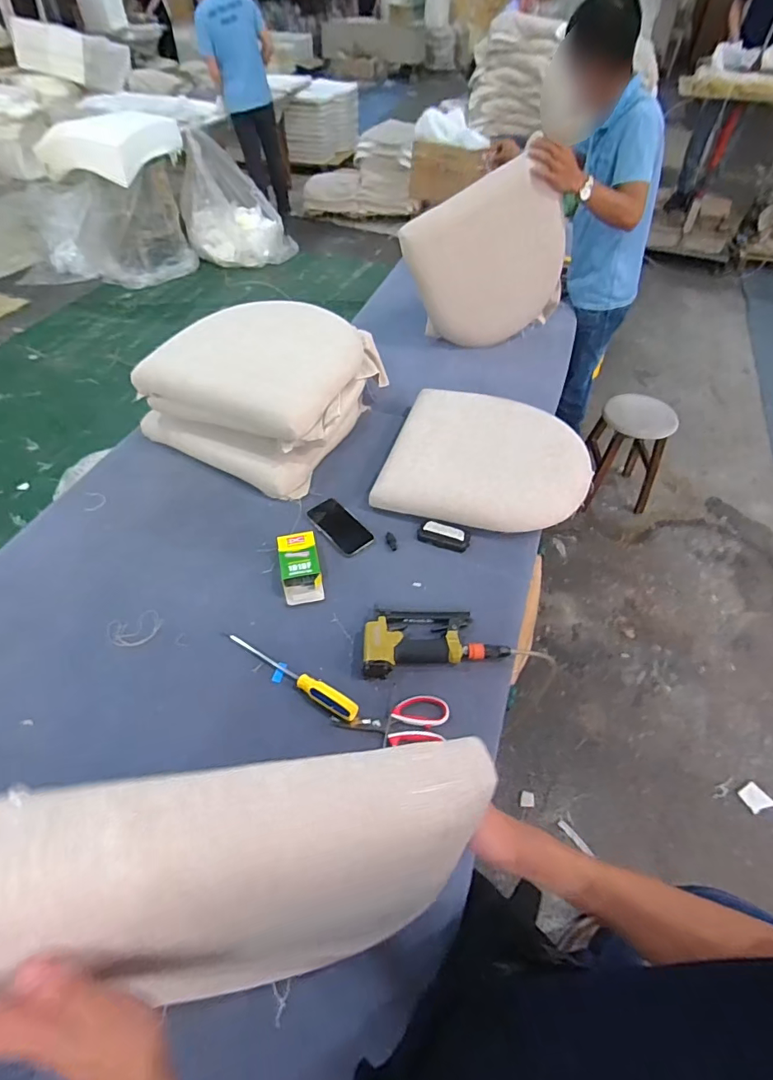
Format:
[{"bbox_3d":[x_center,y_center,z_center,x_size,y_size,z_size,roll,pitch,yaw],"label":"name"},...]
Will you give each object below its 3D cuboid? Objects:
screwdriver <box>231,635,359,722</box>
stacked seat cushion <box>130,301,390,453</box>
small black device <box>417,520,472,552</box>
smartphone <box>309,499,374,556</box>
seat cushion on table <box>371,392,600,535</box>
[{"bbox_3d":[-0.161,0.226,0.832,0.270,0.025,0.035,27,54,21],"label":"screwdriver"},{"bbox_3d":[-0.279,-0.453,1.169,0.444,0.181,0.425,20,53,16],"label":"stacked seat cushion"},{"bbox_3d":[0.123,-0.011,1.028,0.108,0.020,0.056,14,51,11],"label":"small black device"},{"bbox_3d":[-0.103,-0.030,1.057,0.078,0.010,0.162,-33,57,-25],"label":"smartphone"},{"bbox_3d":[0.241,-0.205,1.134,0.449,0.108,0.425,14,51,11],"label":"seat cushion on table"}]

